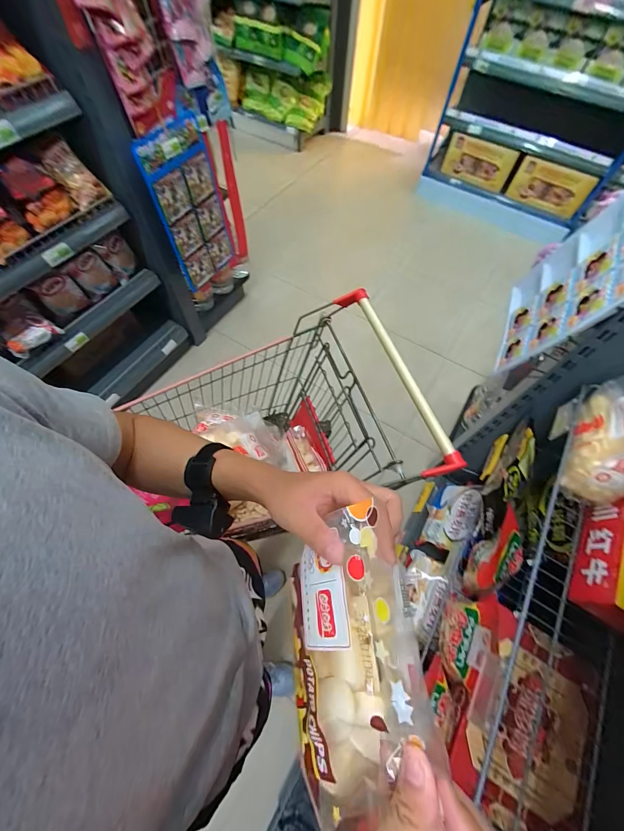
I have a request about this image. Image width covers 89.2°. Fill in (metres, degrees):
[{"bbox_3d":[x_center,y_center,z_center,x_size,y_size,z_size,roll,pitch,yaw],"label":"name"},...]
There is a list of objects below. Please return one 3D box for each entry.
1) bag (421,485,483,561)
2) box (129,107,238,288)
[{"bbox_3d":[0.523,0.385,1.185,0.039,0.196,0.277,47,59,-25],"label":"bag"},{"bbox_3d":[-0.483,-0.844,1.319,0.077,0.567,0.334,34,67,14],"label":"box"}]

